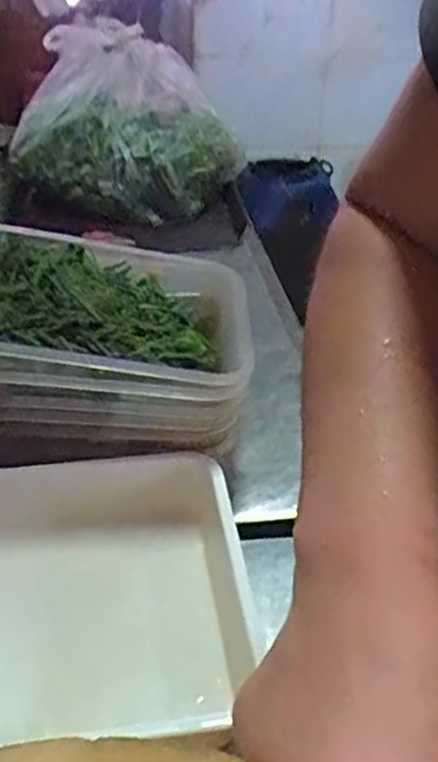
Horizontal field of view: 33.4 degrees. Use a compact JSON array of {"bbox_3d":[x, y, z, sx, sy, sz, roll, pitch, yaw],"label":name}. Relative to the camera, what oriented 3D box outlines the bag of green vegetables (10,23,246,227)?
[{"bbox_3d":[-0.134,-0.415,1.164,0.318,0.231,0.345,6,32,8],"label":"bag of green vegetables"}]

